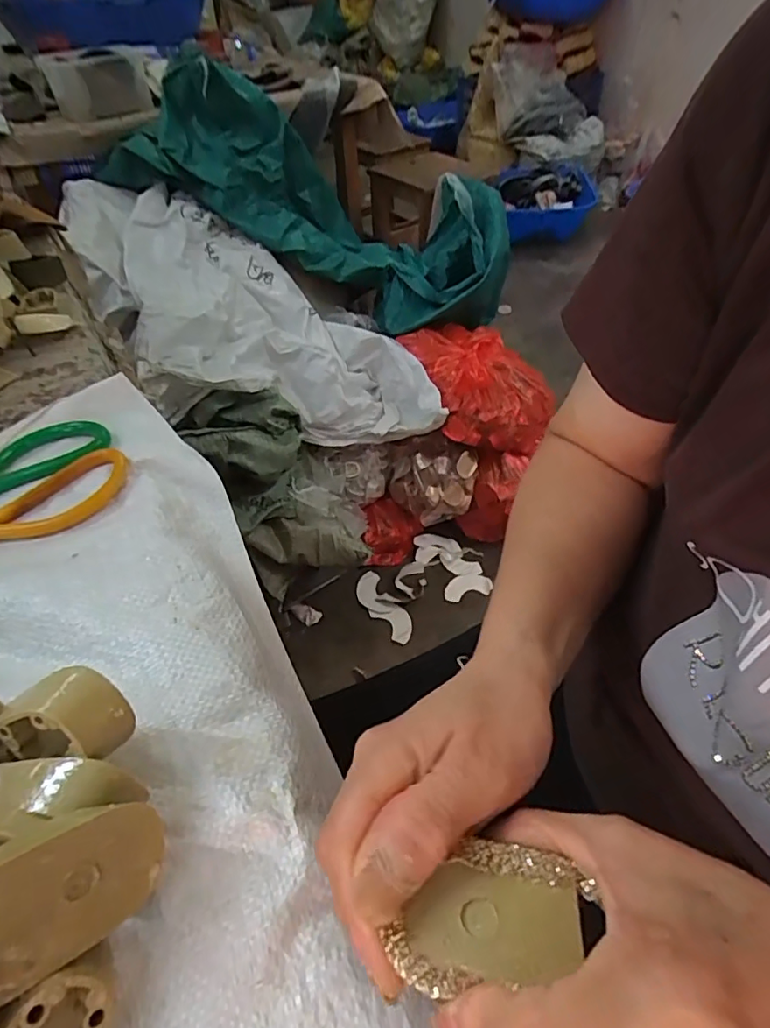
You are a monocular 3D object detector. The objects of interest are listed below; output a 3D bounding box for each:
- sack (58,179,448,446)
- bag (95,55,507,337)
[{"bbox_3d":[-0.241,-0.376,1.039,0.538,0.332,0.536,-17,48,-14],"label":"sack"},{"bbox_3d":[-0.114,-0.675,1.184,0.818,0.267,0.346,15,44,-16],"label":"bag"}]

